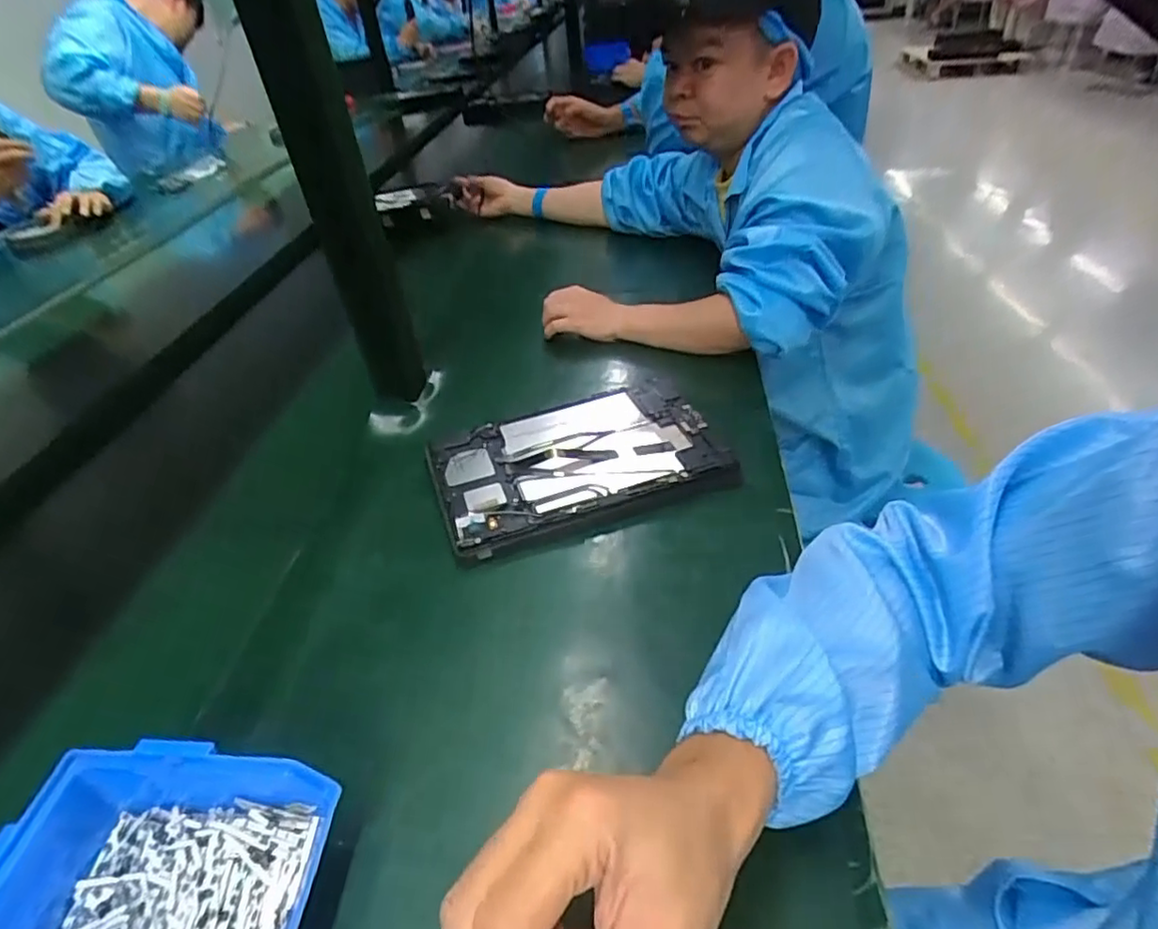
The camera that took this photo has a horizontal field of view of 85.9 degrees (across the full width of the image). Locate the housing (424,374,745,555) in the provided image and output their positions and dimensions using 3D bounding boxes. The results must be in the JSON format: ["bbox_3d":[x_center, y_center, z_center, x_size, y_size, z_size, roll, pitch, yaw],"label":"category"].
[{"bbox_3d":[-0.003,-0.002,0.548,0.239,0.030,0.156,-16,40,-12],"label":"housing"}]

